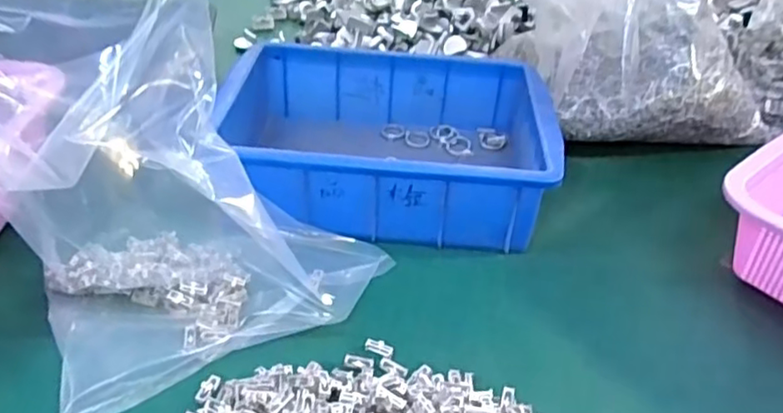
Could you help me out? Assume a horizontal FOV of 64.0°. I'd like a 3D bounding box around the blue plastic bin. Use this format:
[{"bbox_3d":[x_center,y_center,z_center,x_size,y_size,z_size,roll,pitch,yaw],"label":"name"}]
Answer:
[{"bbox_3d":[-0.002,-0.052,0.480,0.229,0.065,0.174,5,38,0],"label":"blue plastic bin"}]

